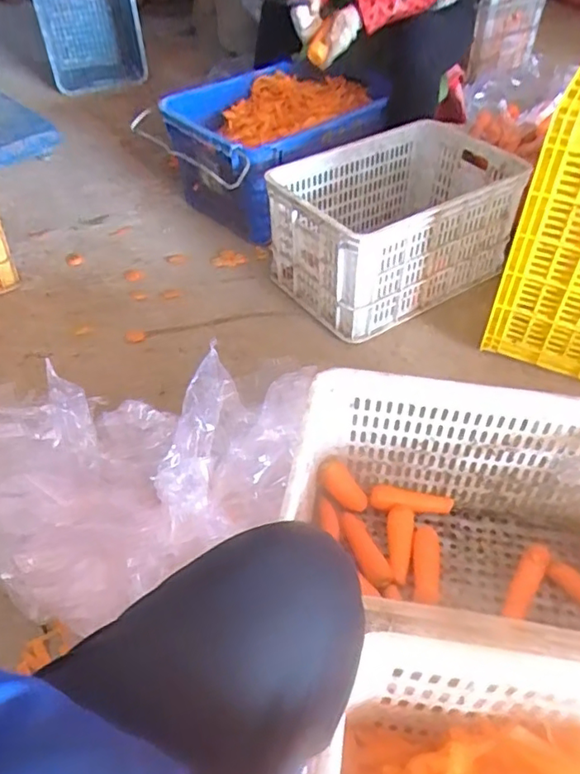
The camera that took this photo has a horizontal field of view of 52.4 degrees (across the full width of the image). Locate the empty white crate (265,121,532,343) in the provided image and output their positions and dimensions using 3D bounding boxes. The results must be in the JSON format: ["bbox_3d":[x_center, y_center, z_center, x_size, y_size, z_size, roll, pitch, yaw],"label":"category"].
[{"bbox_3d":[0.265,-0.398,1.407,0.572,0.259,0.364,-27,51,-22],"label":"empty white crate"}]

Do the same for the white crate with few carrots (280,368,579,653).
[{"bbox_3d":[0.267,0.222,0.804,0.514,0.283,0.354,5,46,7],"label":"white crate with few carrots"}]

